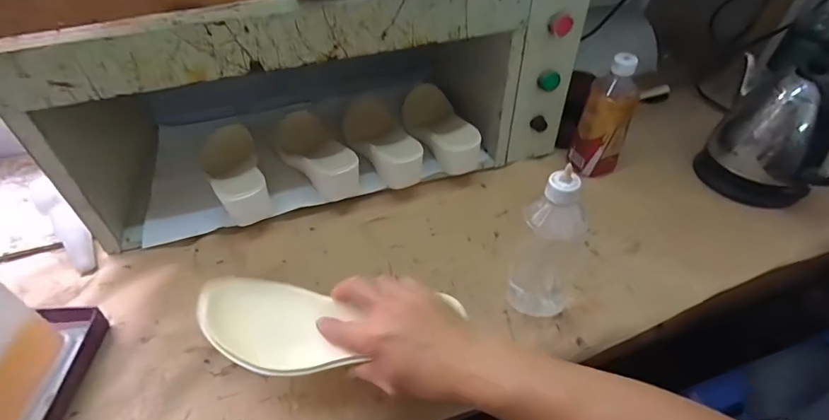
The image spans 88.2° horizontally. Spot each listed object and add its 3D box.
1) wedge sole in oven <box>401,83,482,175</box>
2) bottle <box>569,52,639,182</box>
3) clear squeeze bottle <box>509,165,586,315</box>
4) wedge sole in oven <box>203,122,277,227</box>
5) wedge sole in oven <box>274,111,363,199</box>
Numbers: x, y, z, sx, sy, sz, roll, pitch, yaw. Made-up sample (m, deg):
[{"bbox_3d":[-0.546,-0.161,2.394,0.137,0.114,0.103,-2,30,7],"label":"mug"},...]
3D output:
[{"bbox_3d":[0.032,-0.147,0.723,0.086,0.082,0.235,-11,47,-9],"label":"wedge sole in oven"},{"bbox_3d":[0.273,-0.129,0.612,0.054,0.168,0.065,-26,51,-23],"label":"bottle"},{"bbox_3d":[0.151,0.032,0.467,0.077,0.196,0.084,24,51,22],"label":"clear squeeze bottle"},{"bbox_3d":[-0.271,-0.060,0.648,0.077,0.079,0.218,-19,48,-17],"label":"wedge sole in oven"},{"bbox_3d":[-0.165,-0.096,0.680,0.086,0.078,0.235,-22,49,-20],"label":"wedge sole in oven"}]

